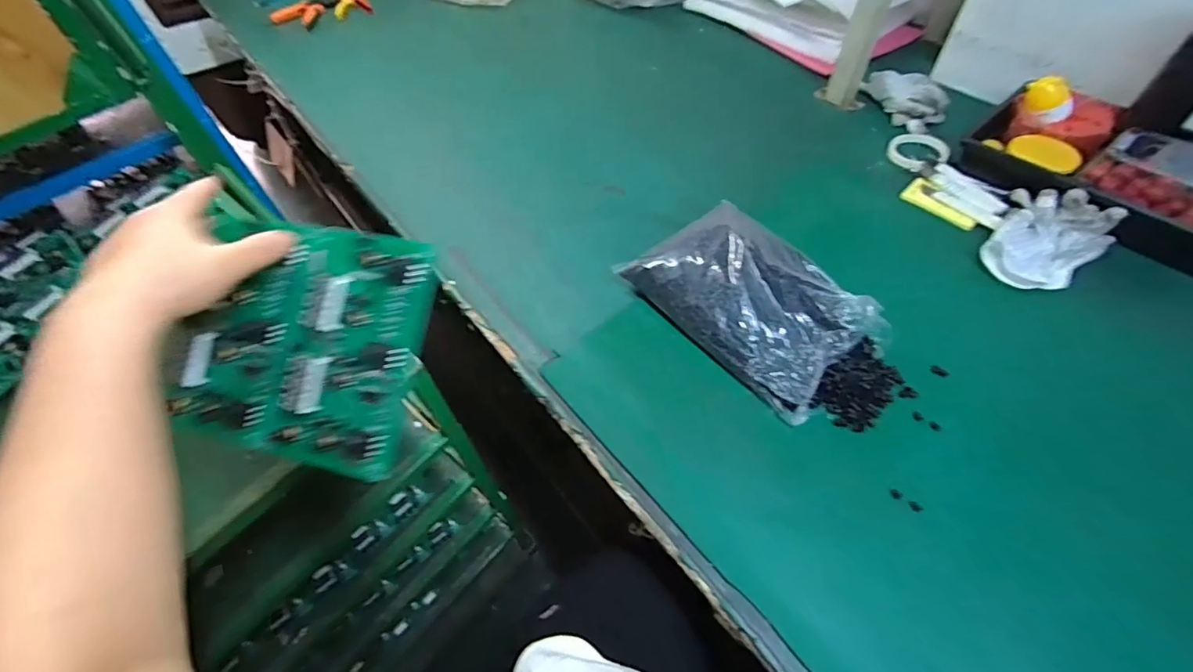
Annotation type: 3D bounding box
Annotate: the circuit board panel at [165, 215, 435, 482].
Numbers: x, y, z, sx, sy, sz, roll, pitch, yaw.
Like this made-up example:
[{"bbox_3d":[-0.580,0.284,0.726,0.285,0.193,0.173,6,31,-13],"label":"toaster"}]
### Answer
[{"bbox_3d":[-0.221,0.000,0.365,0.190,0.020,0.162,11,85,13],"label":"circuit board panel"}]

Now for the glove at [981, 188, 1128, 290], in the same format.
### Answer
[{"bbox_3d":[0.596,-0.132,0.670,0.166,0.043,0.127,-37,60,-21],"label":"glove"}]

